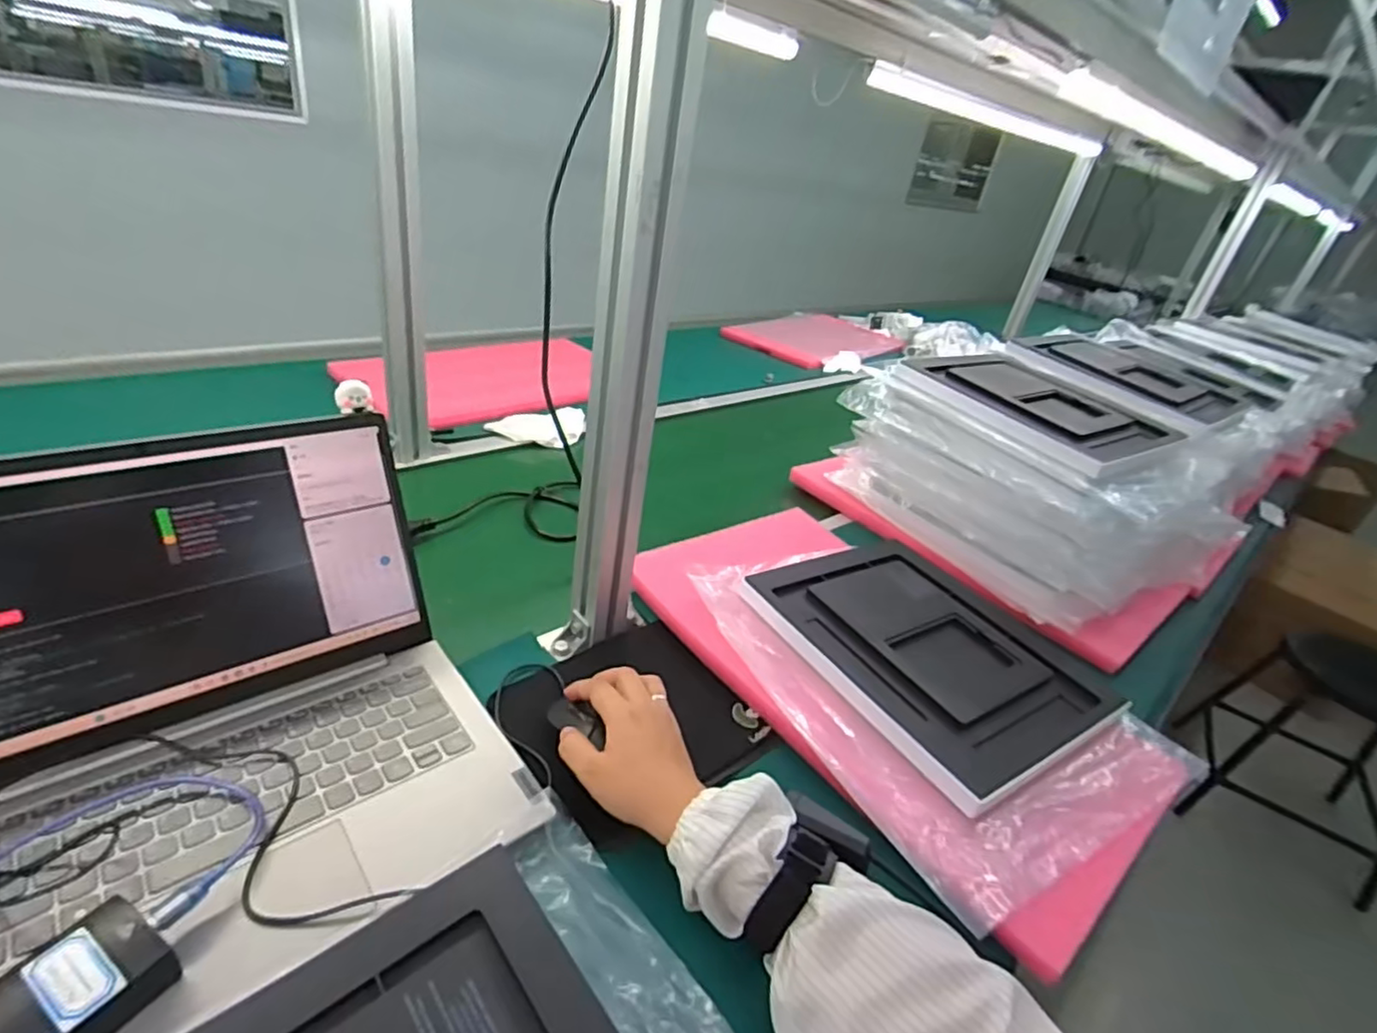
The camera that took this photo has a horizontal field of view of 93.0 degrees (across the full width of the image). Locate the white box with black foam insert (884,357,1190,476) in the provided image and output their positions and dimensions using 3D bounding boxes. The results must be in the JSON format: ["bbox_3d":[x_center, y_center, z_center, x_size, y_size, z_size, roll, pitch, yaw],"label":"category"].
[{"bbox_3d":[0.447,-0.149,0.858,0.251,0.034,0.289,-12,37,-34],"label":"white box with black foam insert"}]

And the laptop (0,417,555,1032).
[{"bbox_3d":[-0.292,0.104,0.402,0.319,0.186,0.292,-17,39,-39],"label":"laptop"}]

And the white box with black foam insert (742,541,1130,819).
[{"bbox_3d":[0.236,0.124,0.648,0.250,0.018,0.301,-12,37,-34],"label":"white box with black foam insert"}]

